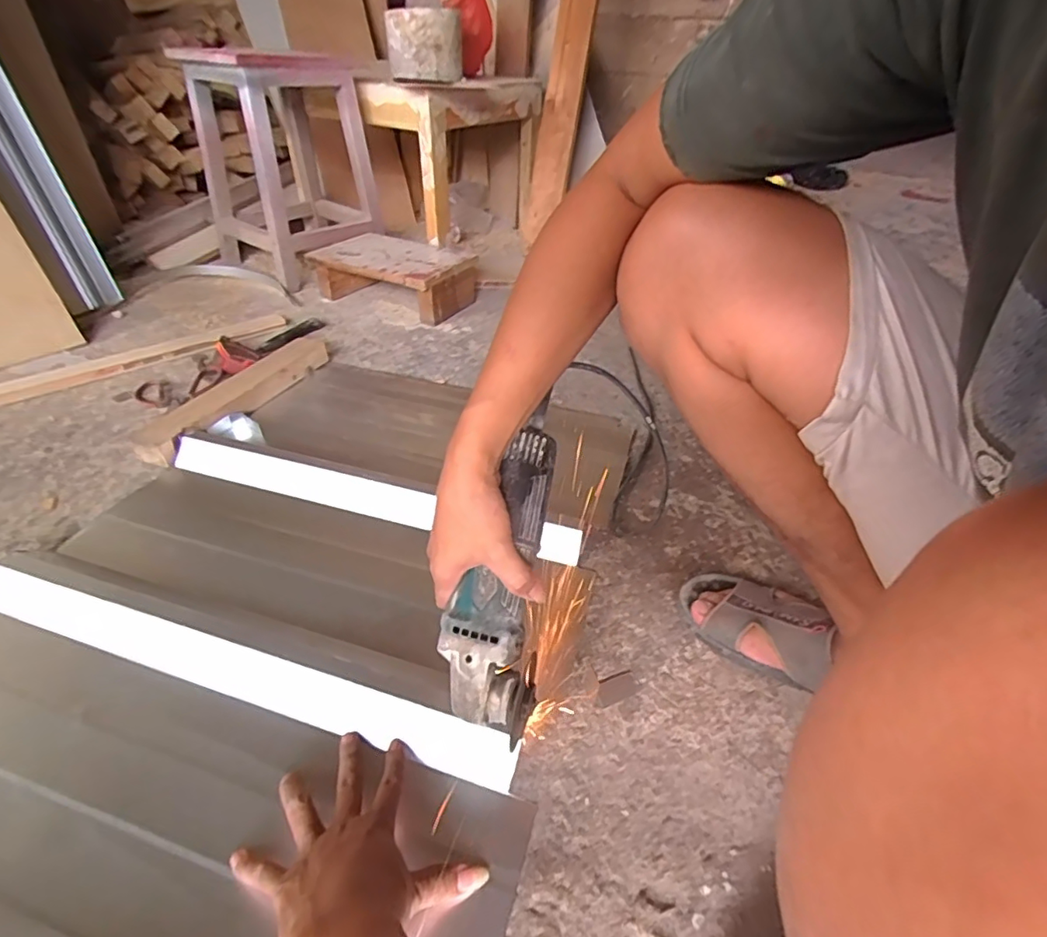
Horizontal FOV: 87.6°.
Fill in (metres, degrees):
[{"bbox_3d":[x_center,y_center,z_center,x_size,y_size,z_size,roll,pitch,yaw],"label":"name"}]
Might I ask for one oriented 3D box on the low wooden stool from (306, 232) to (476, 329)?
[{"bbox_3d":[-0.298,-0.442,1.255,0.363,0.112,0.225,20,41,22],"label":"low wooden stool"}]

